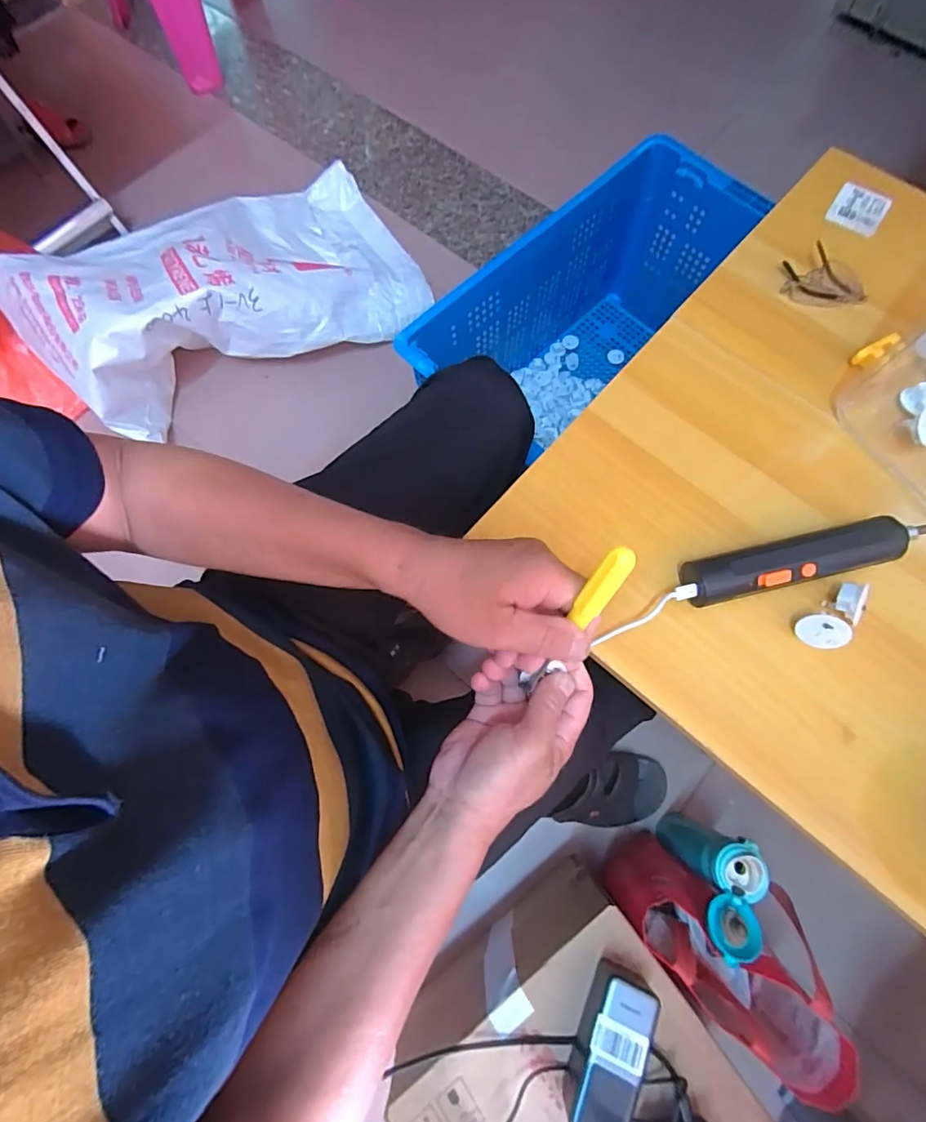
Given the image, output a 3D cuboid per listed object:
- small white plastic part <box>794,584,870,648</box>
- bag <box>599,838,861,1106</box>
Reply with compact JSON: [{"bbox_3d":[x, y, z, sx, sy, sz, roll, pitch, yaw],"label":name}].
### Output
[{"bbox_3d":[0.277,0.041,0.374,0.054,0.026,0.030,-37,75,-9],"label":"small white plastic part"},{"bbox_3d":[0.331,0.462,0.644,0.253,0.207,0.160,41,78,13],"label":"bag"}]

